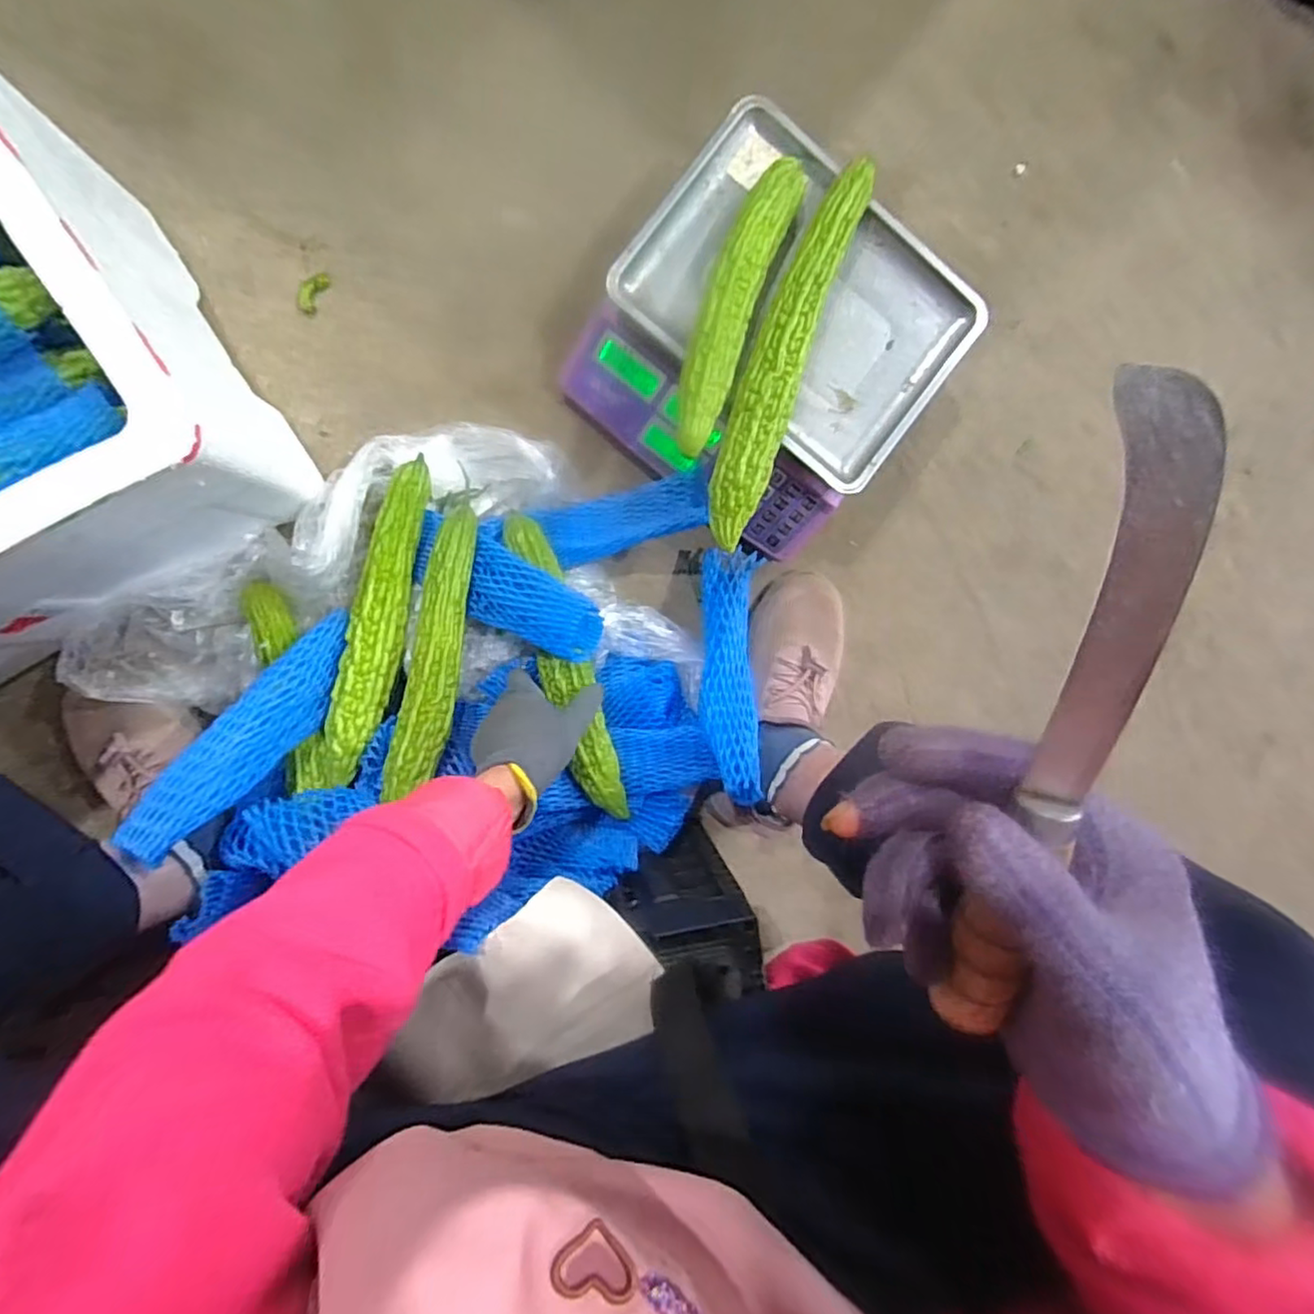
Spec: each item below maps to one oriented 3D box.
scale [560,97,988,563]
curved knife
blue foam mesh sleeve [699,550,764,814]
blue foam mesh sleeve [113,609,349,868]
[{"bbox_3d":[0.098,-0.274,0.577,0.274,0.133,0.271,38,90,-8],"label":"scale"},{"bbox_3d":[0.108,0.032,0.176,0.018,0.018,0.199,0,116,-6],"label":"curved knife"},{"bbox_3d":[0.067,0.014,0.583,0.054,0.038,0.234,2,67,-7],"label":"blue foam mesh sleeve"},{"bbox_3d":[-0.320,0.061,0.526,0.063,0.040,0.232,33,53,-8],"label":"blue foam mesh sleeve"}]

